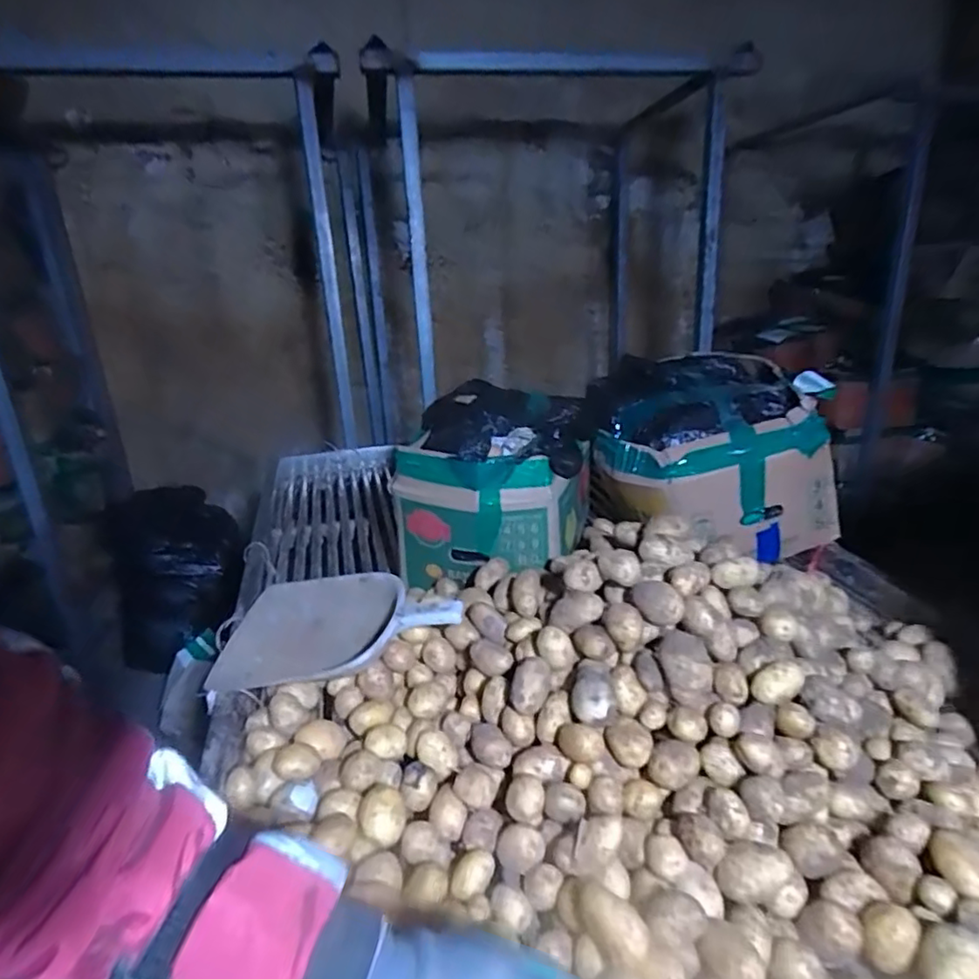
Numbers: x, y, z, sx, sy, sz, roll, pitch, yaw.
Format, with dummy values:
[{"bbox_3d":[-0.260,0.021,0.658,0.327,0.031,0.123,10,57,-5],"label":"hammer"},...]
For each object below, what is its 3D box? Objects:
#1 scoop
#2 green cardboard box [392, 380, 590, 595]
[{"bbox_3d":[-0.194,0.184,0.810,0.315,0.103,0.168,-3,18,2],"label":"scoop"},{"bbox_3d":[0.027,-0.026,1.075,0.268,0.240,0.378,1,19,15],"label":"green cardboard box"}]

